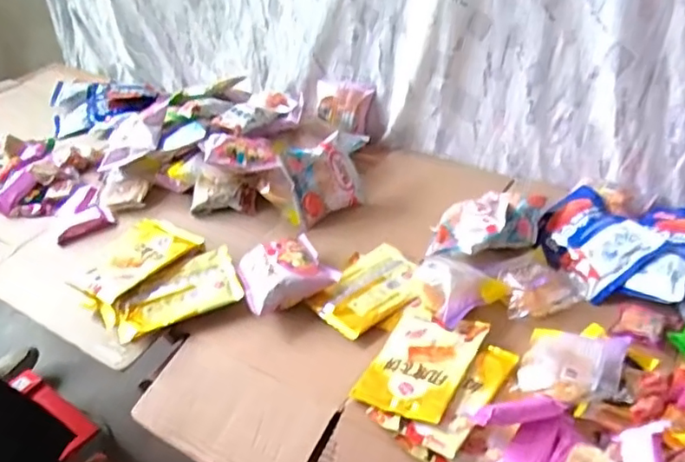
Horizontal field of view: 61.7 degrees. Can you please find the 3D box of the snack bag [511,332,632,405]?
[{"bbox_3d":[0.245,0.140,0.611,0.094,0.024,0.105,16,41,24],"label":"snack bag"}]

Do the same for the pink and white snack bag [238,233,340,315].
[{"bbox_3d":[-0.080,0.052,0.752,0.116,0.044,0.105,-20,40,-21],"label":"pink and white snack bag"}]

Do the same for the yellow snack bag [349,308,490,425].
[{"bbox_3d":[0.088,0.144,0.639,0.101,0.012,0.144,18,42,26],"label":"yellow snack bag"}]

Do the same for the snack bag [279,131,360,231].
[{"bbox_3d":[-0.021,-0.083,0.886,0.130,0.119,0.046,-22,13,-32],"label":"snack bag"}]

